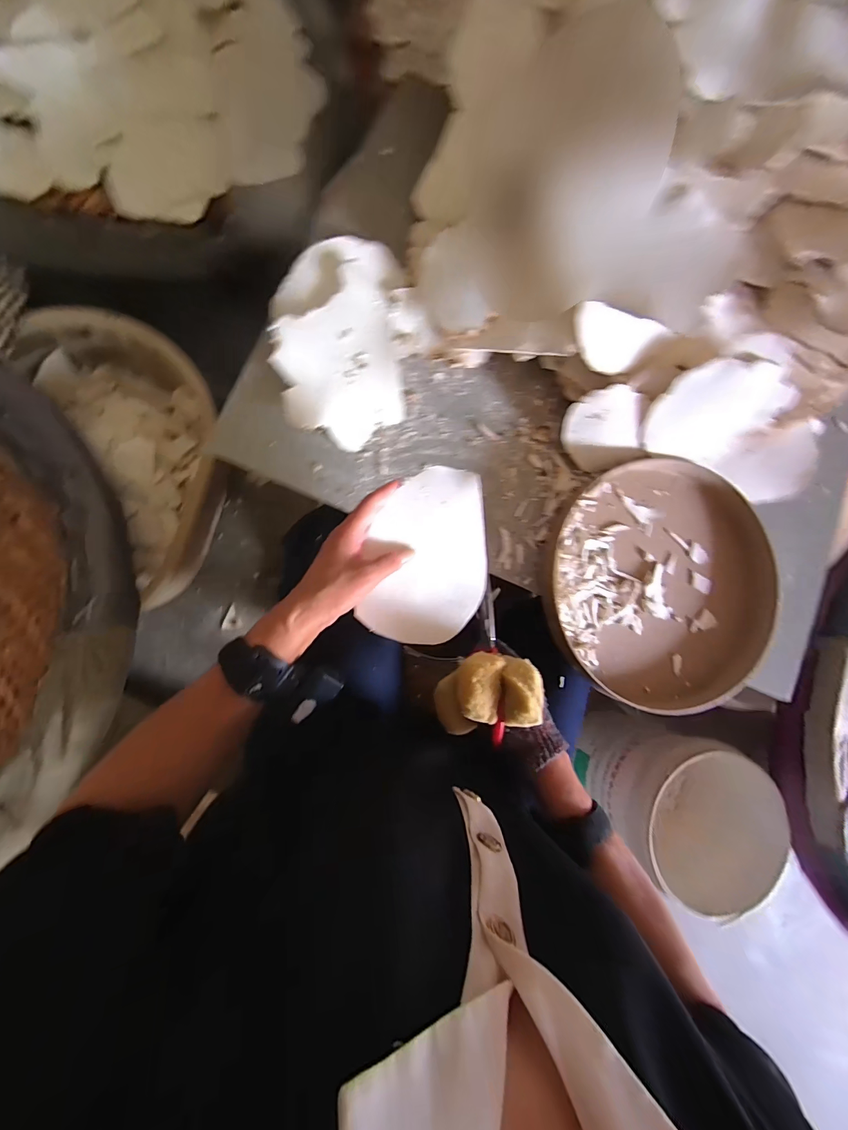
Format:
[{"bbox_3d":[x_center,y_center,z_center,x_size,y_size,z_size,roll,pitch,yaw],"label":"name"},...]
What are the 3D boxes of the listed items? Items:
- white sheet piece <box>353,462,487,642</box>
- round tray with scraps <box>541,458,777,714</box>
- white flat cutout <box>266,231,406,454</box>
[{"bbox_3d":[0.008,-0.011,0.388,0.114,0.009,0.170,12,81,-13],"label":"white sheet piece"},{"bbox_3d":[0.295,0.018,0.499,0.295,0.047,0.293,1,85,-8],"label":"round tray with scraps"},{"bbox_3d":[-0.098,-0.264,0.472,0.145,0.030,0.236,-1,85,-8],"label":"white flat cutout"}]

